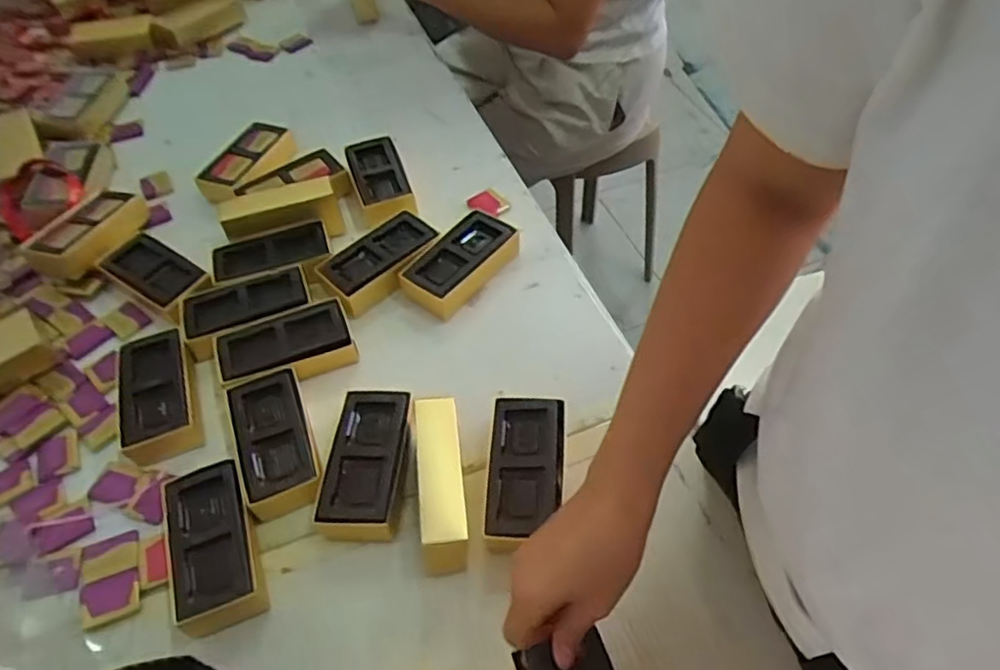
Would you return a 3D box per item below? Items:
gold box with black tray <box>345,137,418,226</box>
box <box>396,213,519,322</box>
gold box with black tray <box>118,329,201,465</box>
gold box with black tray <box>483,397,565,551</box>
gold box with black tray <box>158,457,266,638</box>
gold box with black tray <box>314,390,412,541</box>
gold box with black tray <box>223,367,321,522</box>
[{"bbox_3d":[-0.132,-0.171,0.730,0.055,0.027,0.123,-18,53,-10],"label":"gold box with black tray"},{"bbox_3d":[-0.038,-0.068,0.637,0.061,0.033,0.118,33,61,26],"label":"box"},{"bbox_3d":[-0.289,0.048,0.562,0.055,0.030,0.113,-18,53,-10],"label":"gold box with black tray"},{"bbox_3d":[0.019,0.105,0.503,0.055,0.036,0.113,2,52,5],"label":"gold box with black tray"},{"bbox_3d":[-0.210,0.152,0.486,0.058,0.029,0.116,-21,54,-13],"label":"gold box with black tray"},{"bbox_3d":[-0.102,0.100,0.519,0.057,0.034,0.115,0,52,3],"label":"gold box with black tray"},{"bbox_3d":[-0.181,0.085,0.537,0.057,0.029,0.116,-20,54,-12],"label":"gold box with black tray"}]

